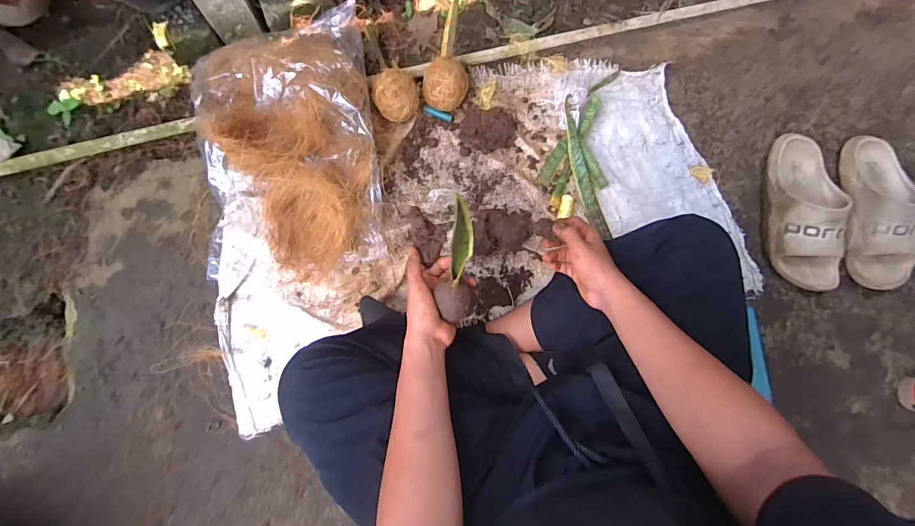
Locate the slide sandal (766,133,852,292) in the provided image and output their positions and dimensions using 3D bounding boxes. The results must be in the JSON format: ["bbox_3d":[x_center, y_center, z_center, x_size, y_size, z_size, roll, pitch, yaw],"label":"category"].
[{"bbox_3d":[0.621,-0.096,0.767,0.121,0.086,0.285,-1,82,-1],"label":"slide sandal"}]

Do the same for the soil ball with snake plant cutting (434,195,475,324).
[{"bbox_3d":[0.001,0.000,0.491,0.044,0.175,0.042,1,45,-1],"label":"soil ball with snake plant cutting"}]

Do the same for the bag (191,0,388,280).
[{"bbox_3d":[-0.296,-0.218,0.727,0.303,0.121,0.478,-10,82,-3],"label":"bag"}]

